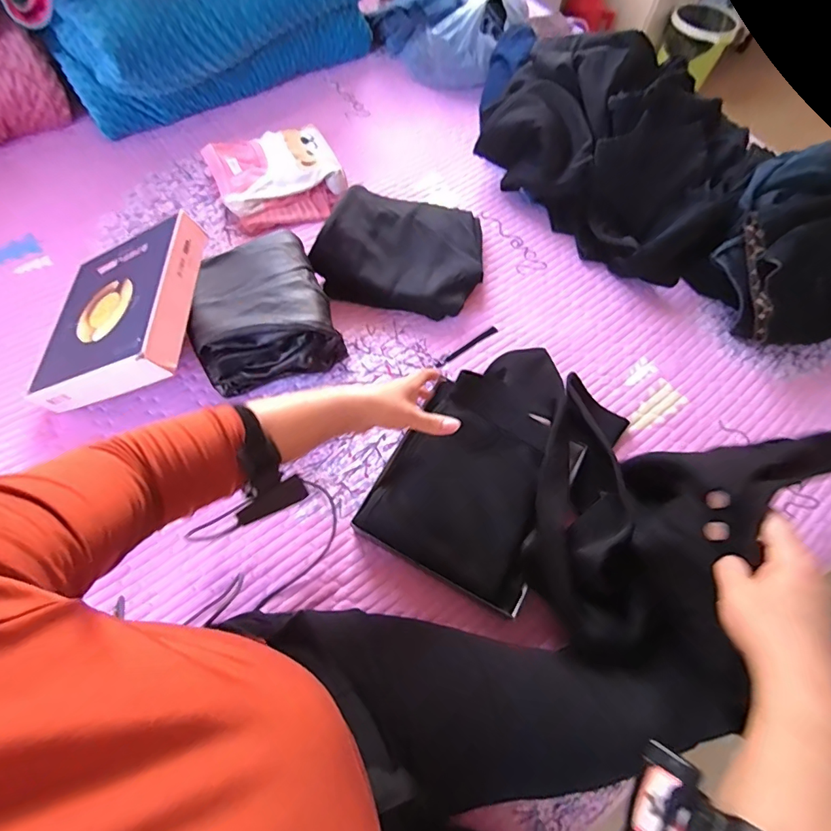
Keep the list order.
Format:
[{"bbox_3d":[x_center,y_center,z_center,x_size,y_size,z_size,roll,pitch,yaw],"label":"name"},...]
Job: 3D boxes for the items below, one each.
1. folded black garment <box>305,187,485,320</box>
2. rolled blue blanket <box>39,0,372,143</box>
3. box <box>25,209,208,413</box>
[{"bbox_3d":[-0.026,-0.289,0.802,0.285,0.084,0.224,3,65,0],"label":"folded black garment"},{"bbox_3d":[-0.397,-0.815,0.976,0.653,0.208,0.189,-35,70,-17],"label":"rolled blue blanket"},{"bbox_3d":[-0.435,-0.155,0.685,0.237,0.059,0.259,-13,63,16],"label":"box"}]

